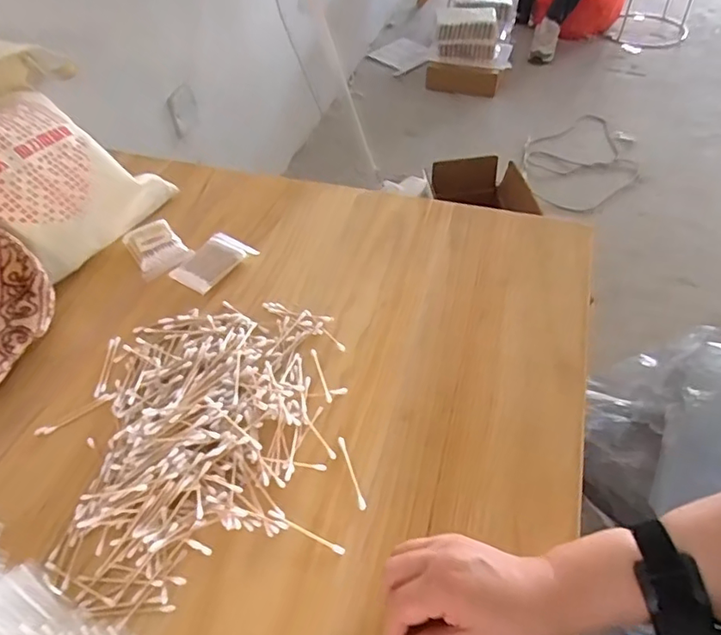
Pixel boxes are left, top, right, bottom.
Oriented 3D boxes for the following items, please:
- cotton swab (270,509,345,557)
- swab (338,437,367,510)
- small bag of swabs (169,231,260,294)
[{"bbox_3d":[-0.045,0.177,0.456,0.072,0.004,0.006,21,52,18],"label":"cotton swab"},{"bbox_3d":[-0.008,0.136,0.490,0.007,0.004,0.073,-13,50,-11],"label":"swab"},{"bbox_3d":[-0.176,-0.070,0.663,0.061,0.012,0.090,27,54,22],"label":"small bag of swabs"}]

